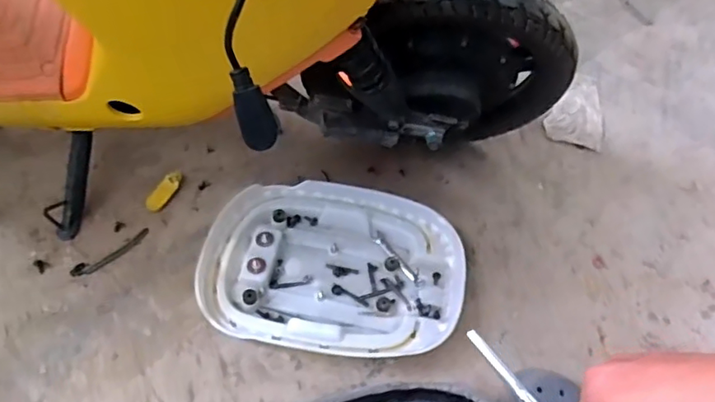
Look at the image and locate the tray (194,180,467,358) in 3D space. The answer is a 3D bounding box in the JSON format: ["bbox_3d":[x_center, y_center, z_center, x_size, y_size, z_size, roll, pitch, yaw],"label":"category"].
[{"bbox_3d":[-0.035,0.090,0.824,0.364,0.039,0.265,10,53,4],"label":"tray"}]

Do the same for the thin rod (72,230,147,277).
[{"bbox_3d":[-0.360,0.077,0.849,0.118,0.004,0.025,-31,61,-23],"label":"thin rod"}]

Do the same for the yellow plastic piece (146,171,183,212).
[{"bbox_3d":[-0.303,-0.017,0.909,0.027,0.016,0.075,22,55,12],"label":"yellow plastic piece"}]

